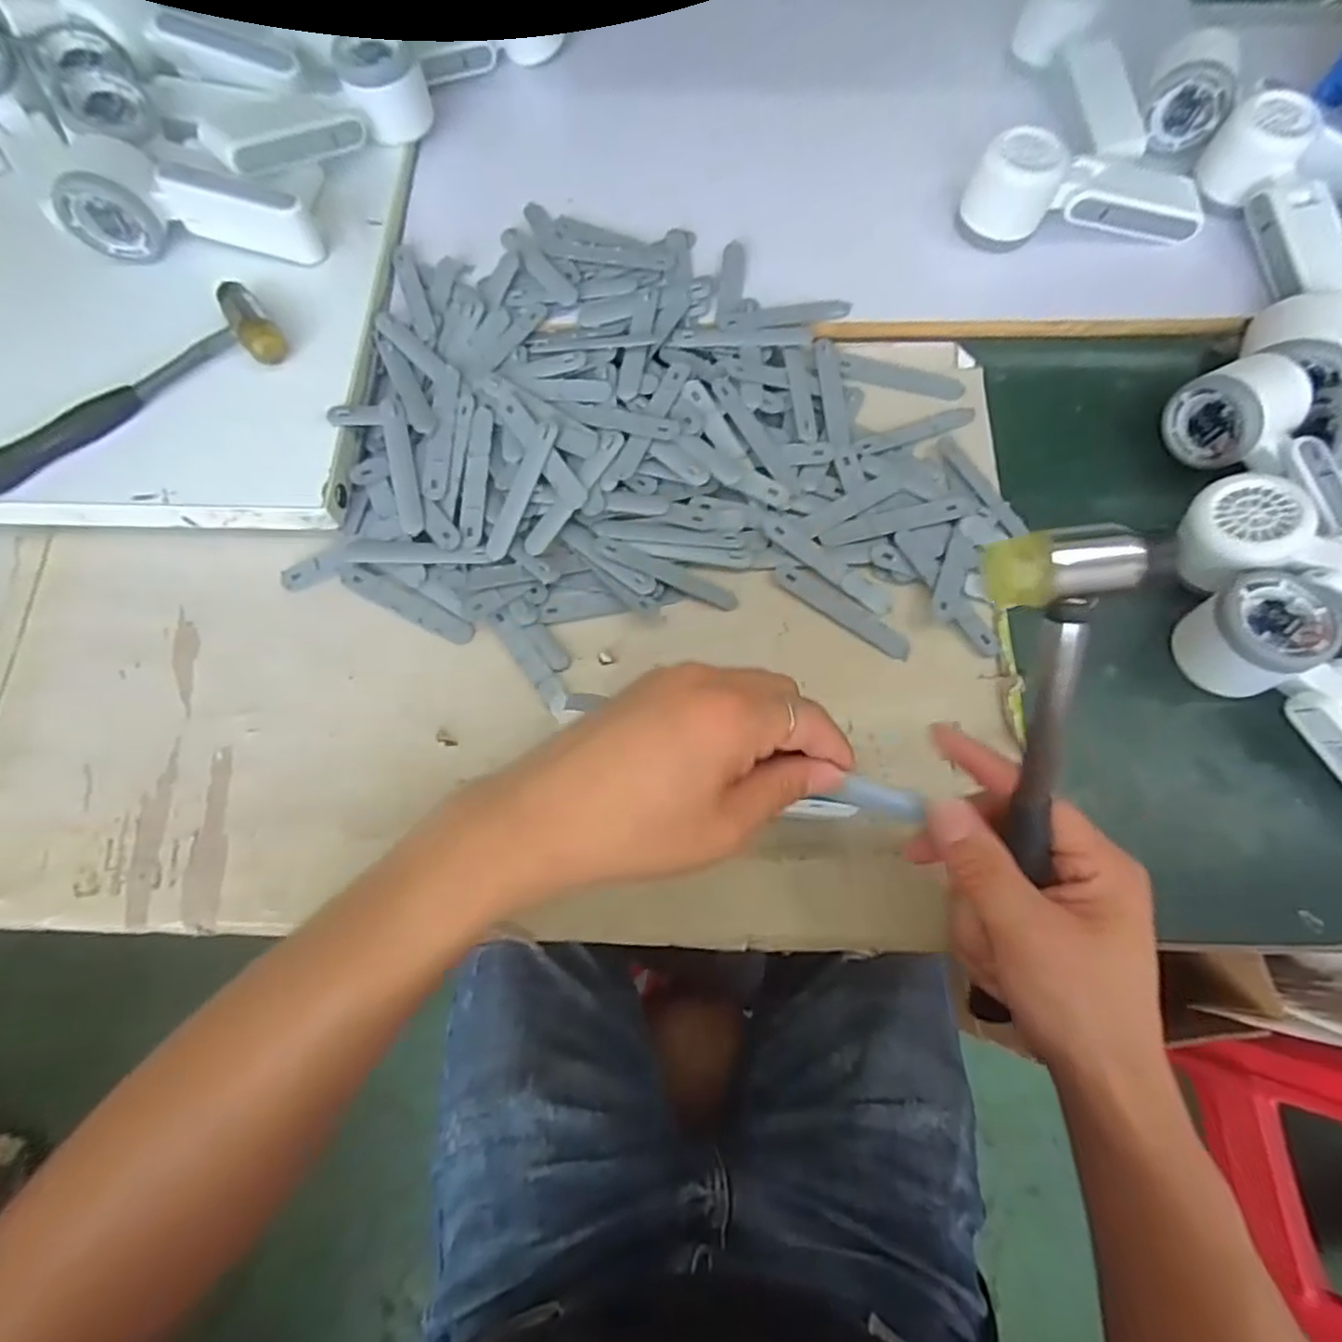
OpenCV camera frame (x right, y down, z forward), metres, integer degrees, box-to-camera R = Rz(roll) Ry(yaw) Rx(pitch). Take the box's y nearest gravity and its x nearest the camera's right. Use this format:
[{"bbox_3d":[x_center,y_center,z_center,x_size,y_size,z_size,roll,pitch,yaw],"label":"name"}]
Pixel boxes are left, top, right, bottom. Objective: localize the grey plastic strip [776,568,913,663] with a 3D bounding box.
[{"bbox_3d":[0.110,-0.039,0.428,0.094,0.004,0.019,34,85,7],"label":"grey plastic strip"}]

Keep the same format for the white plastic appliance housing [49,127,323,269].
[{"bbox_3d":[-0.330,-0.323,0.467,0.162,0.050,0.057,0,73,-12],"label":"white plastic appliance housing"}]

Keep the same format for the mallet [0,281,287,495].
[{"bbox_3d":[-0.359,-0.179,0.438,0.210,0.031,0.060,-33,73,-11],"label":"mallet"}]

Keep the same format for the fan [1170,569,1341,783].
[{"bbox_3d":[0.372,0.017,0.378,0.066,0.051,0.172,-44,77,-12],"label":"fan"}]

